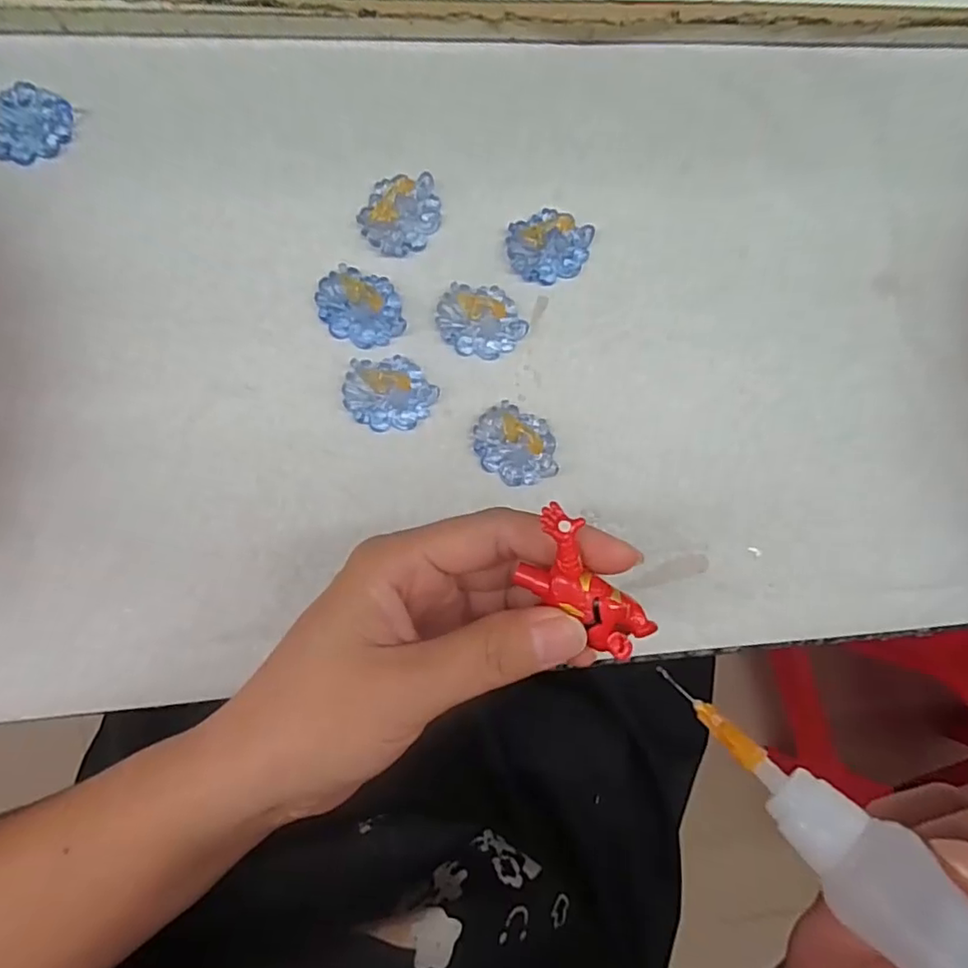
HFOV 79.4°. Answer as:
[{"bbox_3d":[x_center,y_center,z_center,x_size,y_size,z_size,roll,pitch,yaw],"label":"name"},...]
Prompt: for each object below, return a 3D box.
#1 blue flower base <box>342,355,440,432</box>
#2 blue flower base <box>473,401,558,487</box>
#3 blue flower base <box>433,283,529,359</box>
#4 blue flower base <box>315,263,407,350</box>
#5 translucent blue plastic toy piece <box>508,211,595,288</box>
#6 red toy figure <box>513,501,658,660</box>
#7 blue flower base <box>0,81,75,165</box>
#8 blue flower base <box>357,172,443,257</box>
[{"bbox_3d":[-0.039,-0.038,0.244,0.037,0.006,0.030,-9,88,-6],"label":"blue flower base"},{"bbox_3d":[0.014,-0.016,0.247,0.038,0.010,0.030,34,84,-3],"label":"blue flower base"},{"bbox_3d":[-0.001,-0.070,0.248,0.038,0.010,0.030,6,86,-5],"label":"blue flower base"},{"bbox_3d":[-0.051,-0.074,0.246,0.036,0.005,0.031,11,86,-5],"label":"blue flower base"},{"bbox_3d":[0.028,-0.103,0.254,0.036,0.006,0.030,11,86,-5],"label":"translucent blue plastic toy piece"},{"bbox_3d":[0.027,0.030,0.165,0.021,0.014,0.046,-41,94,-6],"label":"red toy figure"},{"bbox_3d":[-0.186,-0.146,0.237,0.036,0.007,0.029,-37,91,-6],"label":"blue flower base"},{"bbox_3d":[-0.036,-0.115,0.250,0.034,0.006,0.031,-12,88,-6],"label":"blue flower base"}]

